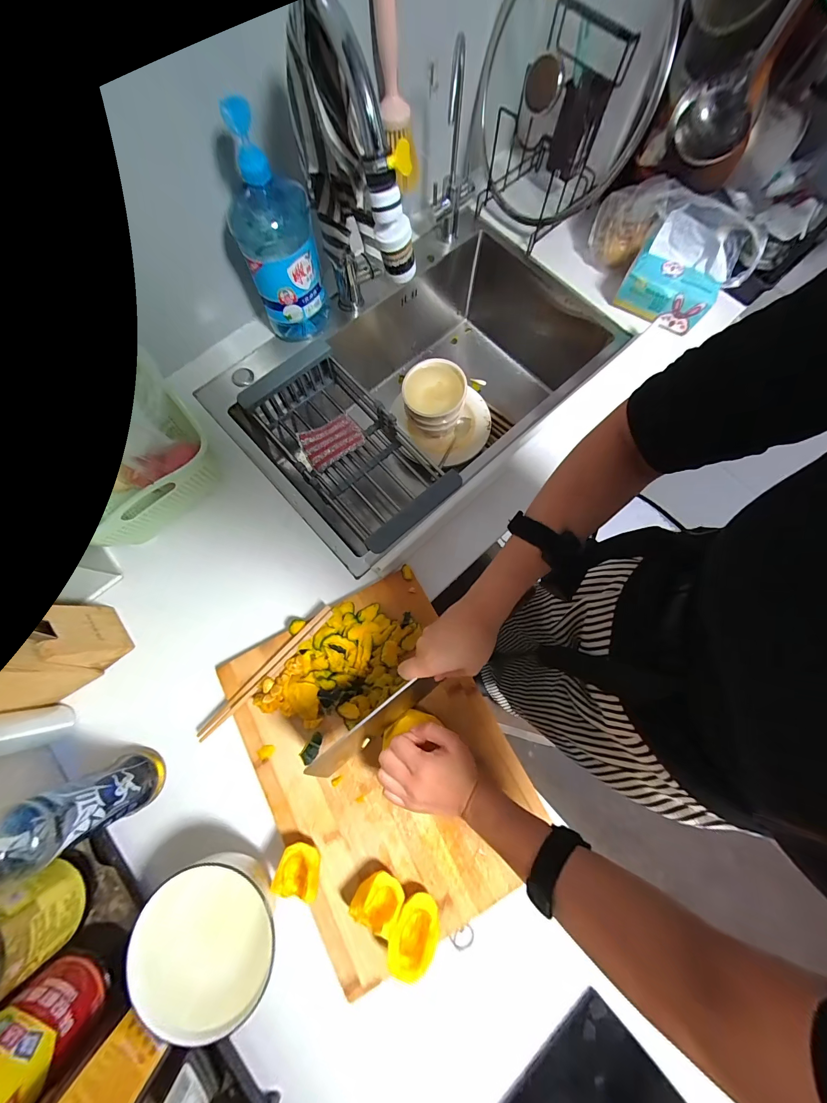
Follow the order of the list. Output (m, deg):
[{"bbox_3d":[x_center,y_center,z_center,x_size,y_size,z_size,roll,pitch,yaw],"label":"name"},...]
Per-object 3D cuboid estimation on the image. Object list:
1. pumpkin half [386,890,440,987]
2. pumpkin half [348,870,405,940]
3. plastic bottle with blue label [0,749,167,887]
[{"bbox_3d":[0.001,0.435,0.407,0.053,0.037,0.068,16,76,4],"label":"pumpkin half"},{"bbox_3d":[-0.040,0.404,0.414,0.052,0.038,0.052,34,78,8],"label":"pumpkin half"},{"bbox_3d":[-0.358,0.271,0.361,0.062,0.217,0.062,-19,77,-5],"label":"plastic bottle with blue label"}]

